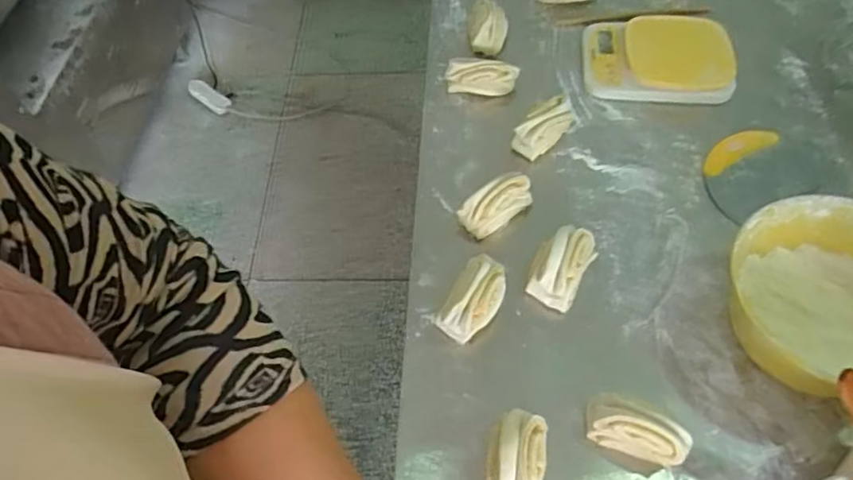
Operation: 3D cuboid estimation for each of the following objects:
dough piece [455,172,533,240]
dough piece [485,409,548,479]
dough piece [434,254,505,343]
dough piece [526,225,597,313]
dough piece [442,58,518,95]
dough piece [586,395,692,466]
[{"bbox_3d":[0.081,-0.043,0.716,0.090,0.049,0.046,-31,60,-16],"label":"dough piece"},{"bbox_3d":[0.080,0.203,0.551,0.050,0.043,0.088,6,57,7],"label":"dough piece"},{"bbox_3d":[0.051,0.061,0.650,0.055,0.045,0.097,26,61,18],"label":"dough piece"},{"bbox_3d":[0.149,0.026,0.667,0.058,0.045,0.093,26,62,19],"label":"dough piece"},{"bbox_3d":[0.075,-0.225,0.834,0.095,0.048,0.033,7,57,8],"label":"dough piece"},{"bbox_3d":[0.194,0.177,0.559,0.090,0.052,0.038,19,60,15],"label":"dough piece"}]

